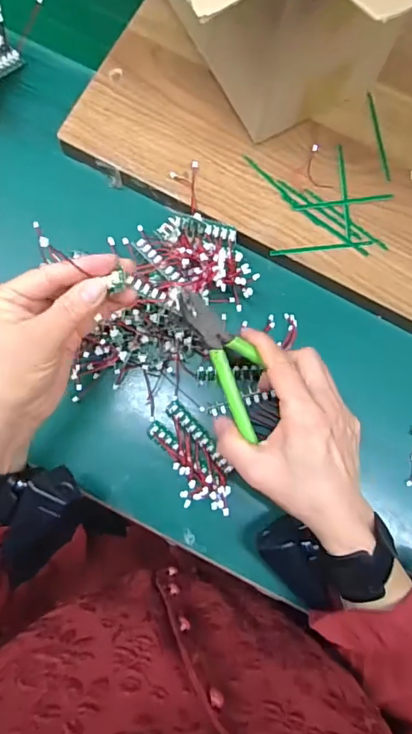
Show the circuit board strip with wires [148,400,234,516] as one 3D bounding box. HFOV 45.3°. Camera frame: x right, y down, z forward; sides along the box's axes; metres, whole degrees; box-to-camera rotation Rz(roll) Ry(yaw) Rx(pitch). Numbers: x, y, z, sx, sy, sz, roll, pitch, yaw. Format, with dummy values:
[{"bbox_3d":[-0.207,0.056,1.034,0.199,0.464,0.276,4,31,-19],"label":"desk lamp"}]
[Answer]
[{"bbox_3d":[-0.011,0.070,0.388,0.038,0.060,0.087,-32,83,-6],"label":"circuit board strip with wires"}]

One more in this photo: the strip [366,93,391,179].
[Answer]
[{"bbox_3d":[0.155,-0.207,0.443,0.007,0.006,0.087,-7,81,-2],"label":"strip"}]

